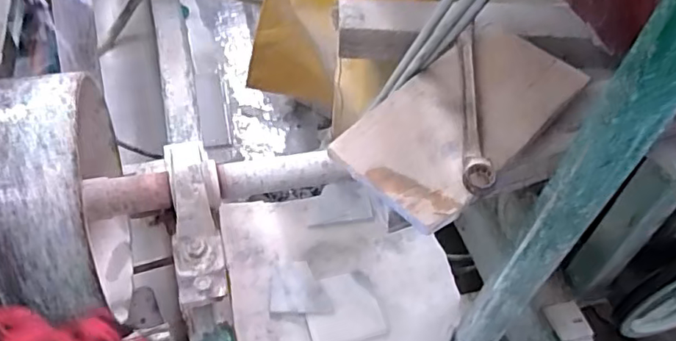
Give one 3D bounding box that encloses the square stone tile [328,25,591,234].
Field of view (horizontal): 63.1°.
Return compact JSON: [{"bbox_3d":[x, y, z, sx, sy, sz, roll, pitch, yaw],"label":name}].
[{"bbox_3d":[0.118,-0.054,0.513,0.240,0.012,0.124,-39,64,-24],"label":"square stone tile"}]

